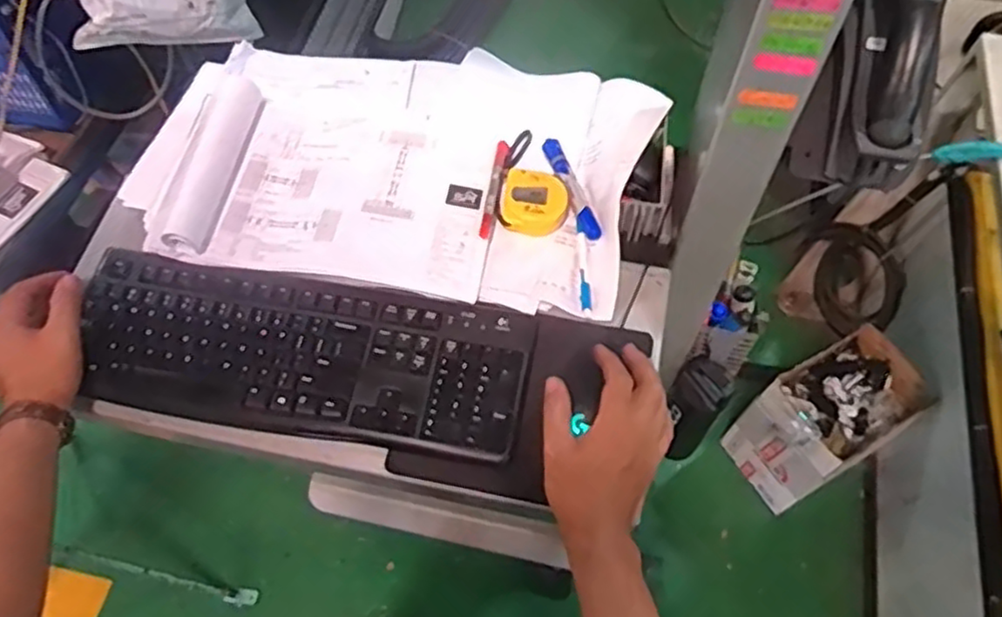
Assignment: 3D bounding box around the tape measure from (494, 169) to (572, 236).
[{"bbox_3d":[0.035,-0.110,0.726,0.071,0.022,0.066,16,63,9],"label":"tape measure"}]

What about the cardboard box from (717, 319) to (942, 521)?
[{"bbox_3d":[0.670,0.242,1.480,0.309,0.334,0.210,-28,65,-14],"label":"cardboard box"}]

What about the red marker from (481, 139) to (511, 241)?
[{"bbox_3d":[-0.004,-0.125,0.720,0.015,0.013,0.125,8,62,5],"label":"red marker"}]

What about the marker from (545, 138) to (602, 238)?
[{"bbox_3d":[0.072,-0.126,0.722,0.020,0.014,0.128,-18,63,-9],"label":"marker"}]

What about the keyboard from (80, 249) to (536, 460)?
[{"bbox_3d":[-0.195,0.044,0.667,0.434,0.023,0.145,9,62,7],"label":"keyboard"}]

